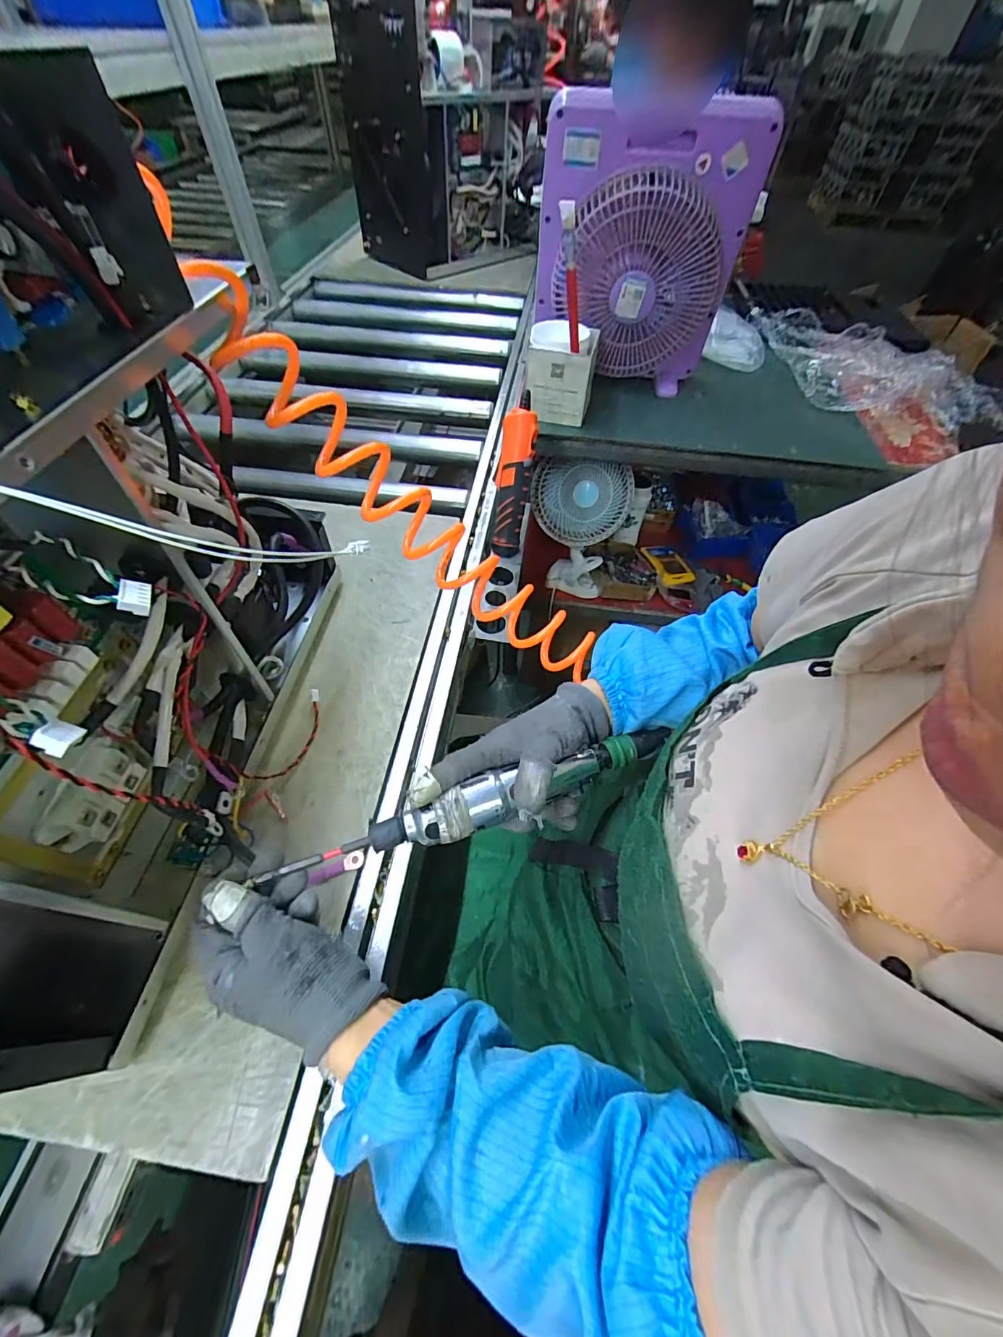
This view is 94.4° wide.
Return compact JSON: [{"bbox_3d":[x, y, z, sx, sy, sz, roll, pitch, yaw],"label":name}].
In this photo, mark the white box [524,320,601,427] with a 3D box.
[{"bbox_3d":[0.103,-0.511,0.796,0.109,0.121,0.105,9,55,5],"label":"white box"}]

